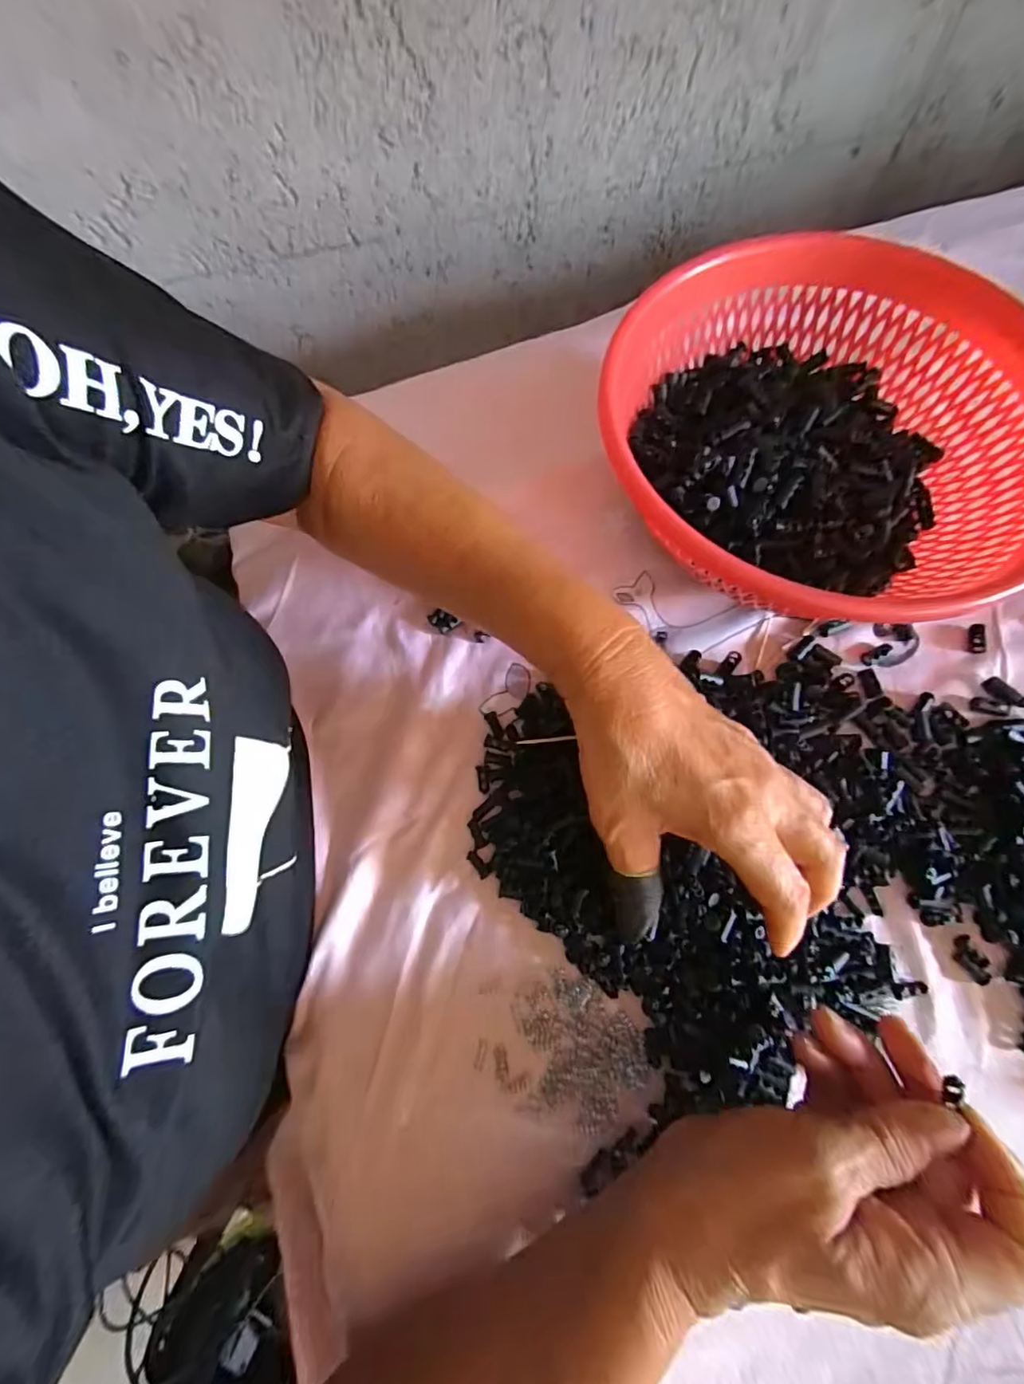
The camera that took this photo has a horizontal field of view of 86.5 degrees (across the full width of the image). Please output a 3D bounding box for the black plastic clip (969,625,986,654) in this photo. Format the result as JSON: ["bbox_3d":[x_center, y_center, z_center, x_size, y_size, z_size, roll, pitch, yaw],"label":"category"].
[{"bbox_3d":[0.298,-0.034,0.349,0.009,0.005,0.019,-2,90,2],"label":"black plastic clip"}]

